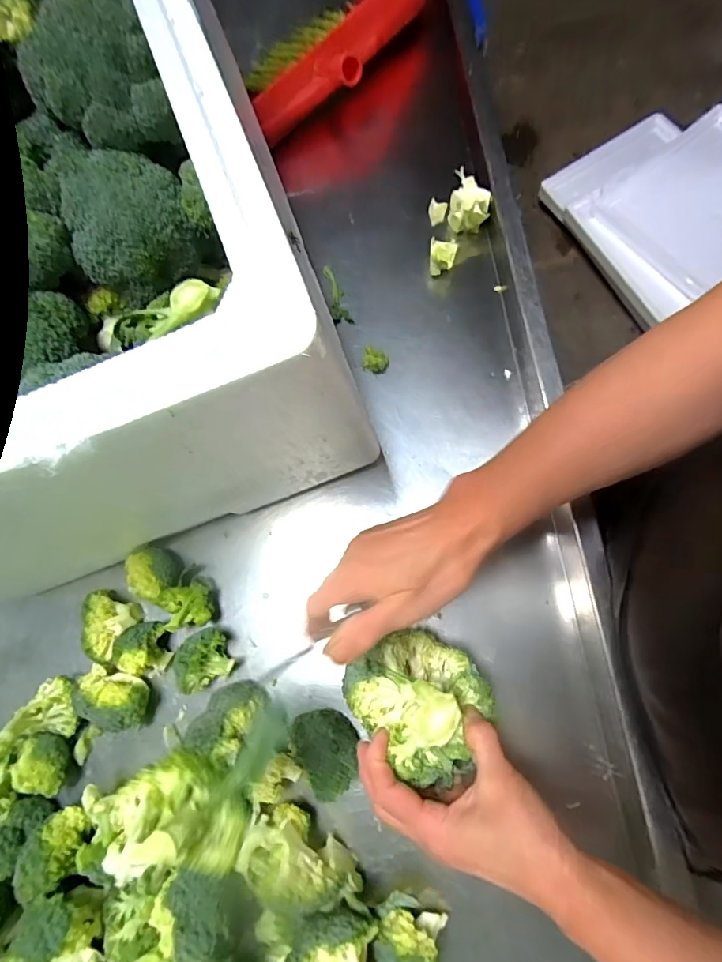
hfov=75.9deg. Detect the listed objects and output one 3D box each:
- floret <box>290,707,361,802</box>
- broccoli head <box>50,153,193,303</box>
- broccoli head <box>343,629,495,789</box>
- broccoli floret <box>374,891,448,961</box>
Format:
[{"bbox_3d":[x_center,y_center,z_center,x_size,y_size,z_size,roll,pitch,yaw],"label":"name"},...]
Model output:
[{"bbox_3d":[-0.029,0.228,0.399,0.046,0.051,0.063,-40,75,-4],"label":"floret"},{"bbox_3d":[-0.189,-0.209,0.377,0.094,0.075,0.085,-18,75,2],"label":"broccoli head"},{"bbox_3d":[0.040,0.166,0.348,0.109,0.068,0.093,27,79,8],"label":"broccoli head"},{"bbox_3d":[0.038,0.358,0.359,0.053,0.054,0.063,6,77,8],"label":"broccoli floret"}]

